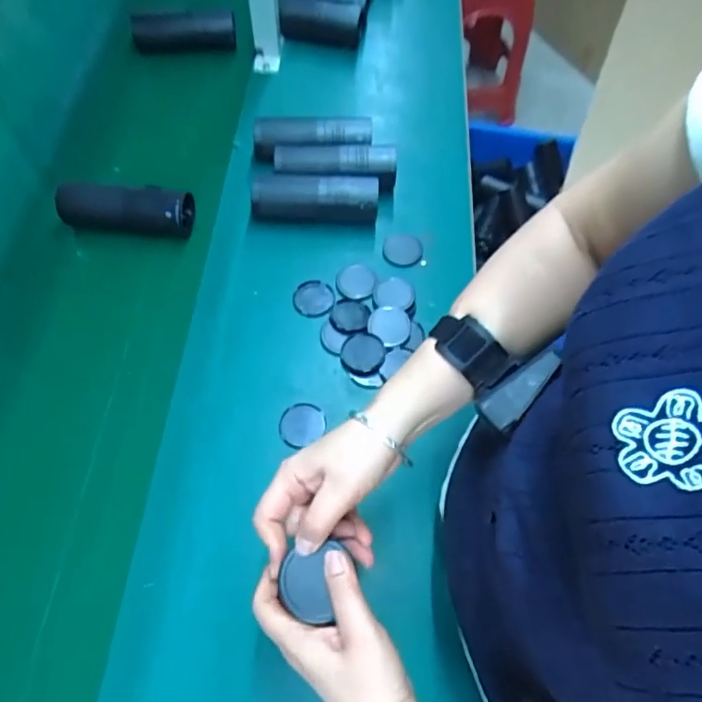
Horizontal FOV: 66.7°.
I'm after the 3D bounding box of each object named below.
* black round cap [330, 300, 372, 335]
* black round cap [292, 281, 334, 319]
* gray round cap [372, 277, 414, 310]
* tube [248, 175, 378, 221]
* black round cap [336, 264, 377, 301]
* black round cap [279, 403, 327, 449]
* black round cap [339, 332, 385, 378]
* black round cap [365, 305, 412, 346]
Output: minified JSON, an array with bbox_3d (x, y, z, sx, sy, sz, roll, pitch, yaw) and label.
[{"bbox_3d":[-0.001,-0.043,0.632,0.047,0.008,0.052,3,62,0],"label":"black round cap"},{"bbox_3d":[-0.046,-0.065,0.647,0.049,0.013,0.054,-10,62,-7],"label":"black round cap"},{"bbox_3d":[0.052,-0.070,0.647,0.048,0.013,0.047,1,62,-1],"label":"gray round cap"},{"bbox_3d":[-0.047,-0.194,0.697,0.163,0.049,0.044,3,62,0],"label":"tube"},{"bbox_3d":[0.006,-0.087,0.659,0.047,0.007,0.050,1,62,-1],"label":"black round cap"},{"bbox_3d":[-0.054,0.077,0.574,0.051,0.007,0.046,-28,66,-16],"label":"black round cap"},{"bbox_3d":[0.014,0.002,0.607,0.050,0.011,0.052,1,62,-1],"label":"black round cap"},{"bbox_3d":[0.046,-0.030,0.626,0.048,0.014,0.045,1,62,-1],"label":"black round cap"}]

